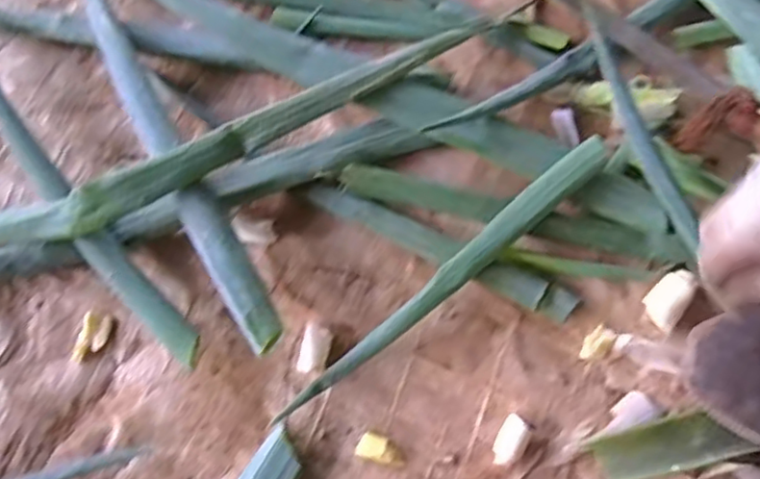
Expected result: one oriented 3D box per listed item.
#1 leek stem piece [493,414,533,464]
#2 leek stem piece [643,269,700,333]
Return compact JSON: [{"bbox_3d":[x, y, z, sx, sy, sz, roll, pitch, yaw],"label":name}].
[{"bbox_3d":[0.087,0.134,0.422,0.020,0.012,0.033,31,77,10],"label":"leek stem piece"},{"bbox_3d":[0.199,0.038,0.435,0.021,0.022,0.045,34,77,10],"label":"leek stem piece"}]

